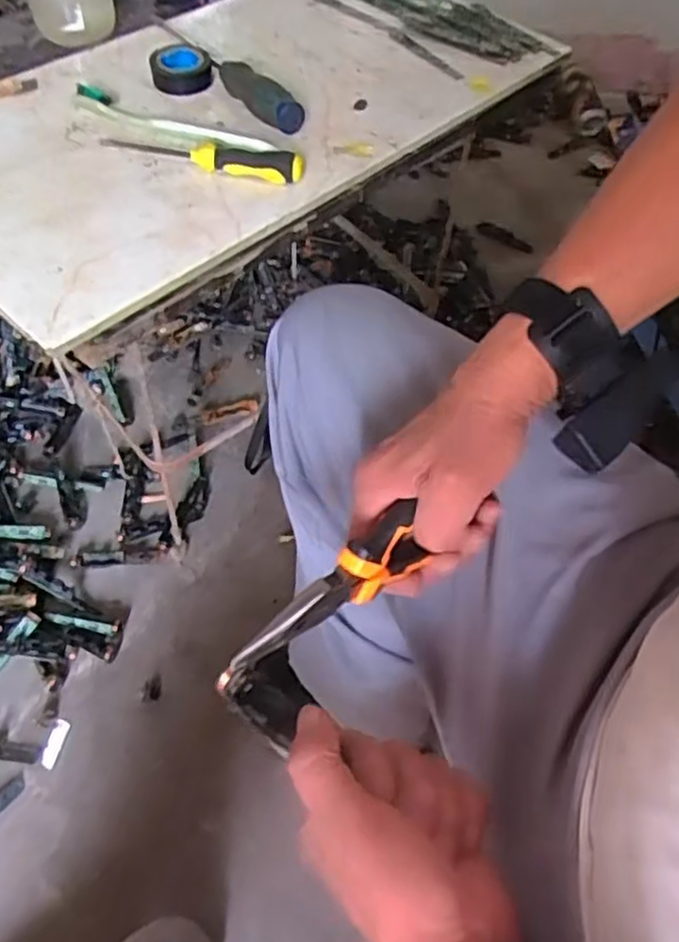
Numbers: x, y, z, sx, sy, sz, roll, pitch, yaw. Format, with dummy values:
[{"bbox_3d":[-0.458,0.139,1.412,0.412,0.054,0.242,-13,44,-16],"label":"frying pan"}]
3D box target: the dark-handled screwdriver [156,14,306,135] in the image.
[{"bbox_3d":[-0.100,-0.350,0.610,0.021,0.029,0.213,-29,60,-23],"label":"dark-handled screwdriver"}]

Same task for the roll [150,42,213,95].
[{"bbox_3d":[-0.130,-0.333,0.583,0.047,0.019,0.047,-4,53,-7],"label":"roll"}]

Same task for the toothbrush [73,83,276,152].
[{"bbox_3d":[-0.138,-0.283,0.569,0.171,0.018,0.028,14,53,7],"label":"toothbrush"}]

